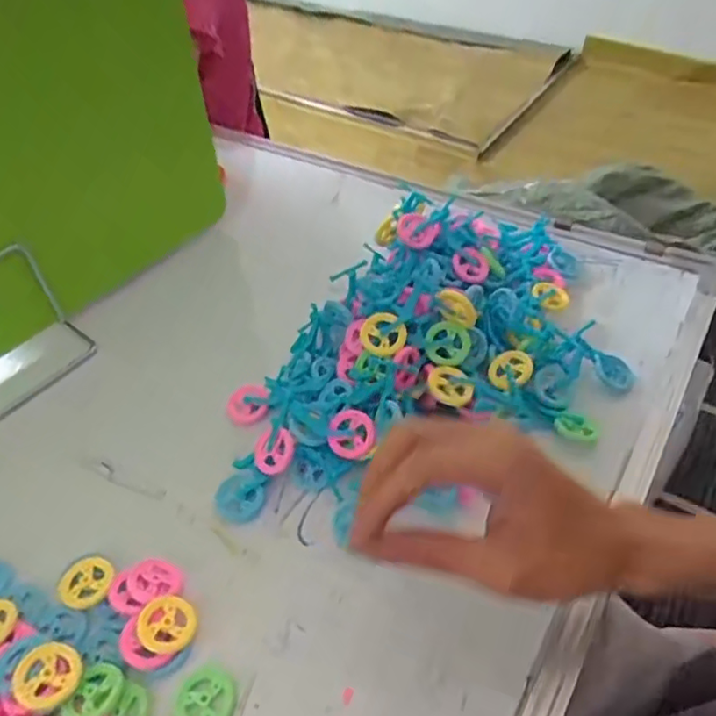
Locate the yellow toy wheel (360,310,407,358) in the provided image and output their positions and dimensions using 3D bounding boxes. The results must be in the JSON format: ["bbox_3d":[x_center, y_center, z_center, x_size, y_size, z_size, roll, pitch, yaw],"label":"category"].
[{"bbox_3d":[0.017,-0.016,0.403,0.029,0.009,0.029,-1,81,8],"label":"yellow toy wheel"}]

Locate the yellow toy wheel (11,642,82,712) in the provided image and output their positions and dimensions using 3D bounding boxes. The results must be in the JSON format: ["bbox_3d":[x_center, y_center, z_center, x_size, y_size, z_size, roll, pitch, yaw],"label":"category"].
[{"bbox_3d":[-0.152,0.155,0.300,0.030,0.006,0.029,11,46,-12],"label":"yellow toy wheel"}]

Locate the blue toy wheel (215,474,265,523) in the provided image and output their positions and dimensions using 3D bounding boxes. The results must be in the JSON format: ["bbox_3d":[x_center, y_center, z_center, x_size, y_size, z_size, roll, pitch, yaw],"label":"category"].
[{"bbox_3d":[-0.074,0.088,0.383,0.029,0.005,0.027,1,65,-3],"label":"blue toy wheel"}]

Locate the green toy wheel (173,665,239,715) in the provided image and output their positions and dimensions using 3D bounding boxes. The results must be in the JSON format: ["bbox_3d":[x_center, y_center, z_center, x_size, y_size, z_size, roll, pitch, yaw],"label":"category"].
[{"bbox_3d":[-0.076,0.171,0.307,0.030,0.005,0.031,-1,45,1],"label":"green toy wheel"}]

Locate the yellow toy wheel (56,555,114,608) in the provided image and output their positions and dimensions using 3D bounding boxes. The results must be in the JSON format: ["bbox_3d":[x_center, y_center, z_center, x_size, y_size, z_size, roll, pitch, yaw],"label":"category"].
[{"bbox_3d":[-0.154,0.127,0.348,0.029,0.007,0.027,-1,45,1],"label":"yellow toy wheel"}]

